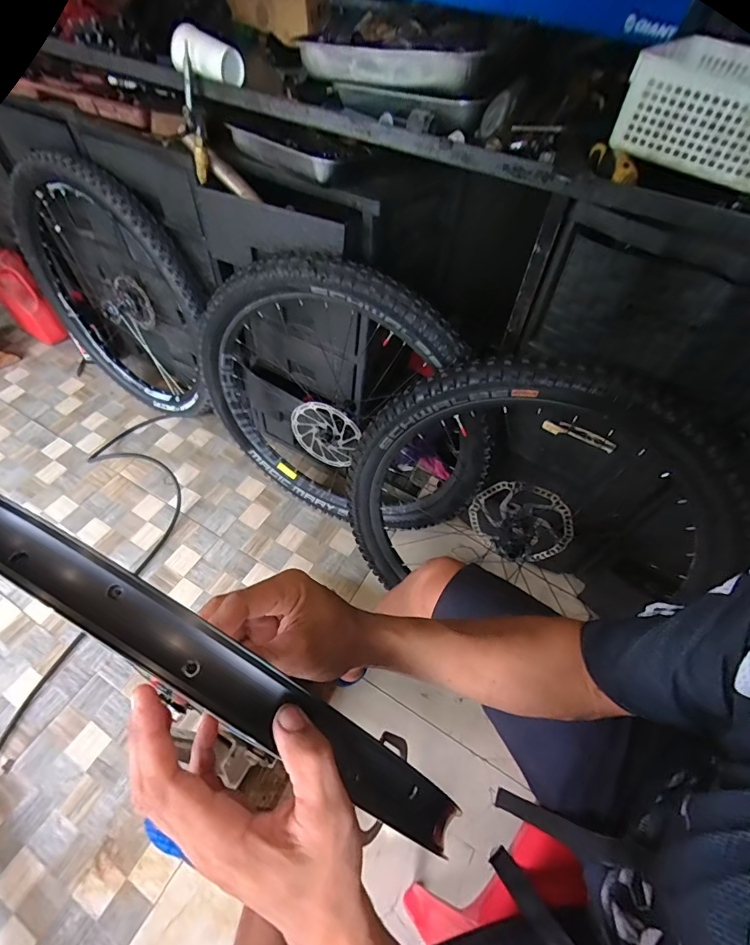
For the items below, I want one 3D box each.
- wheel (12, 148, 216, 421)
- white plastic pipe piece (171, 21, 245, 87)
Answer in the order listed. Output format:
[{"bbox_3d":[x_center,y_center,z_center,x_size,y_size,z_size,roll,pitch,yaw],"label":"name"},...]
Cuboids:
[{"bbox_3d":[-0.728,-0.477,1.188,0.709,0.665,0.115,25,57,15],"label":"wheel"},{"bbox_3d":[-0.265,-0.657,0.677,0.114,0.054,0.050,16,53,-11],"label":"white plastic pipe piece"}]

